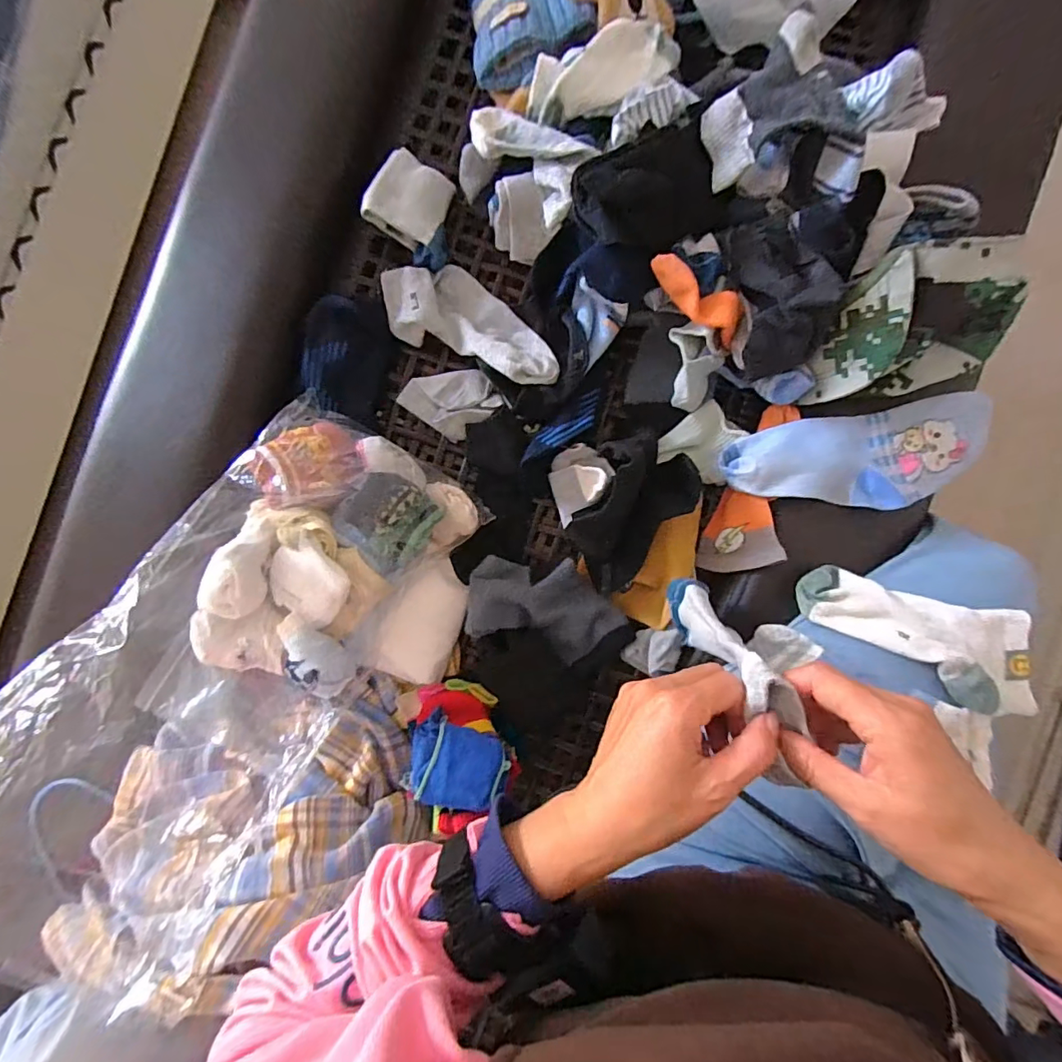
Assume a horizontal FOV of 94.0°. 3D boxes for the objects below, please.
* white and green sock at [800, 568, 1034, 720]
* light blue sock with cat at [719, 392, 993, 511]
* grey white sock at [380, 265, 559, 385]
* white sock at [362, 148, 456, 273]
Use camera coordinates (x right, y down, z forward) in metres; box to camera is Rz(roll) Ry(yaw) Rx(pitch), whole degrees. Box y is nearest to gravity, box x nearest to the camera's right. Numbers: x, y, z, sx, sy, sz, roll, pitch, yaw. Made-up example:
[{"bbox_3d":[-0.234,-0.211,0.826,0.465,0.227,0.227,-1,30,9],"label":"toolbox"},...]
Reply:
[{"bbox_3d":[0.300,0.076,0.378,0.170,0.046,0.078,24,90,19],"label":"white and green sock"},{"bbox_3d":[0.285,-0.062,0.440,0.210,0.043,0.083,-8,88,4],"label":"light blue sock with cat"},{"bbox_3d":[-0.058,-0.216,0.501,0.203,0.050,0.090,25,90,4],"label":"grey white sock"},{"bbox_3d":[-0.115,-0.325,0.500,0.083,0.036,0.088,28,90,4],"label":"white sock"}]

